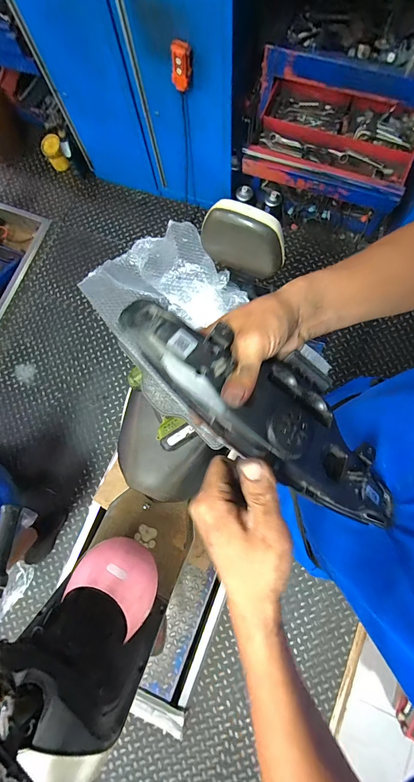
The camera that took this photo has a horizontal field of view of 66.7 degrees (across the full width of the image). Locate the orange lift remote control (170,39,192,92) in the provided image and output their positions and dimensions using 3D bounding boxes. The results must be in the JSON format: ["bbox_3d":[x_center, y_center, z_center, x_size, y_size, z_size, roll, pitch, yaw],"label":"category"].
[{"bbox_3d":[-0.092,-1.131,1.106,0.074,0.145,0.044,9,80,6],"label":"orange lift remote control"}]

